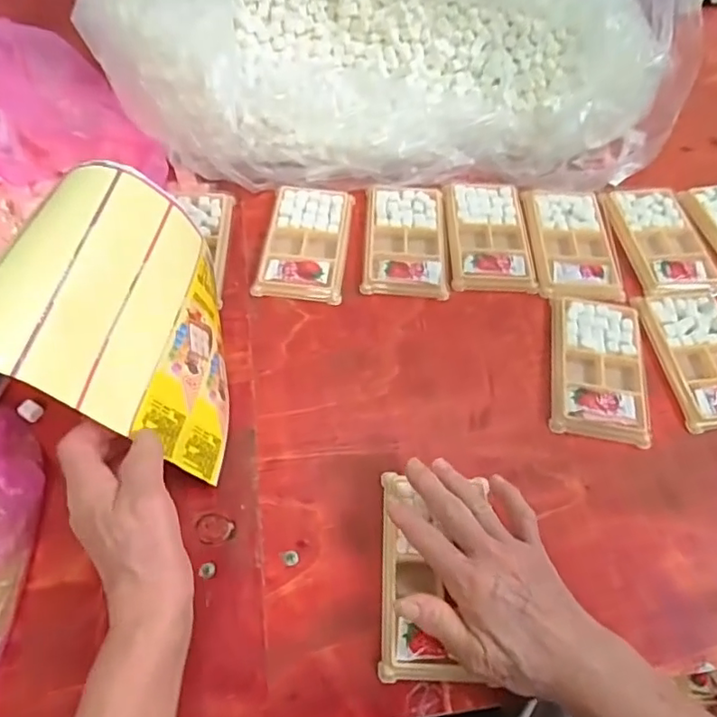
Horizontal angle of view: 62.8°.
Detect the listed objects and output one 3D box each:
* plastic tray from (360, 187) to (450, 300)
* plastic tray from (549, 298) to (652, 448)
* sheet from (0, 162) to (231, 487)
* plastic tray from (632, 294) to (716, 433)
[{"bbox_3d":[0.046,-0.117,0.569,0.078,0.013,0.133,4,59,-1],"label":"plastic tray"},{"bbox_3d":[0.207,0.005,0.504,0.077,0.012,0.135,9,59,2],"label":"plastic tray"},{"bbox_3d":[-0.178,-0.030,0.411,0.164,0.138,0.173,5,59,-1],"label":"sheet"},{"bbox_3d":[0.303,-0.003,0.513,0.078,0.010,0.134,-6,59,-7],"label":"plastic tray"}]

